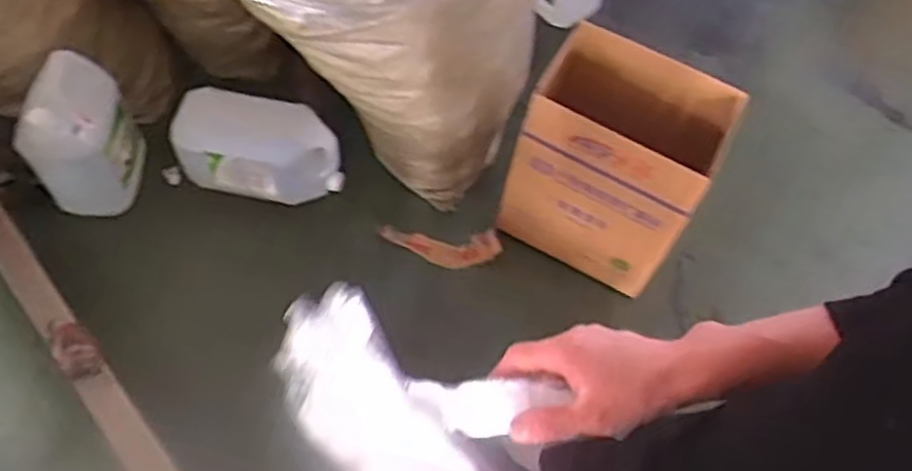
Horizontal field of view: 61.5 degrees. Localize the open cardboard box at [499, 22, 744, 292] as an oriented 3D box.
[{"bbox_3d":[0.329,-0.145,1.650,0.385,0.450,0.267,25,62,9],"label":"open cardboard box"}]

